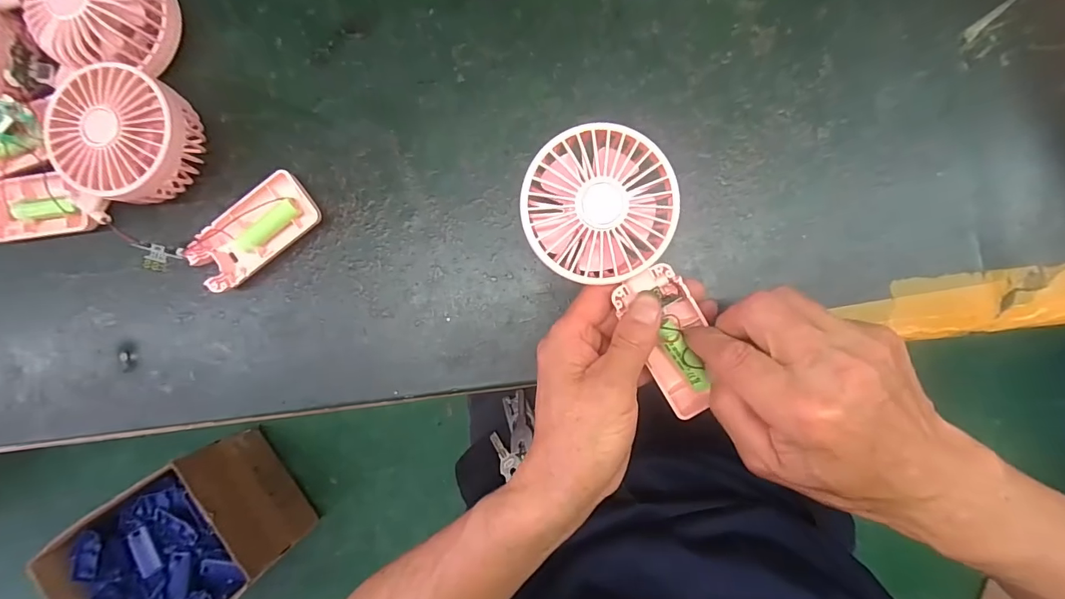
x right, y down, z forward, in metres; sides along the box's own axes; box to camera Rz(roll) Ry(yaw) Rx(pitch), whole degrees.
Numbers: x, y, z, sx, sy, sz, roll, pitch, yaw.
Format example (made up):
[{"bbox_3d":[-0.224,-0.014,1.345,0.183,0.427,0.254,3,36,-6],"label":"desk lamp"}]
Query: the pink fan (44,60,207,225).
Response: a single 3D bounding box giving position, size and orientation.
[{"bbox_3d":[-0.277,-0.109,0.315,0.085,0.047,0.086,-13,88,5],"label":"pink fan"}]

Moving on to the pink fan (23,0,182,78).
[{"bbox_3d":[-0.297,-0.199,0.320,0.084,0.046,0.080,0,89,5],"label":"pink fan"}]

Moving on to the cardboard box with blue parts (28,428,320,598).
[{"bbox_3d":[-0.708,0.505,0.933,0.376,0.196,0.291,-33,88,4],"label":"cardboard box with blue parts"}]

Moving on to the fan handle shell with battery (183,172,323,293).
[{"bbox_3d":[-0.198,-0.048,0.327,0.093,0.016,0.045,-39,86,3],"label":"fan handle shell with battery"}]

